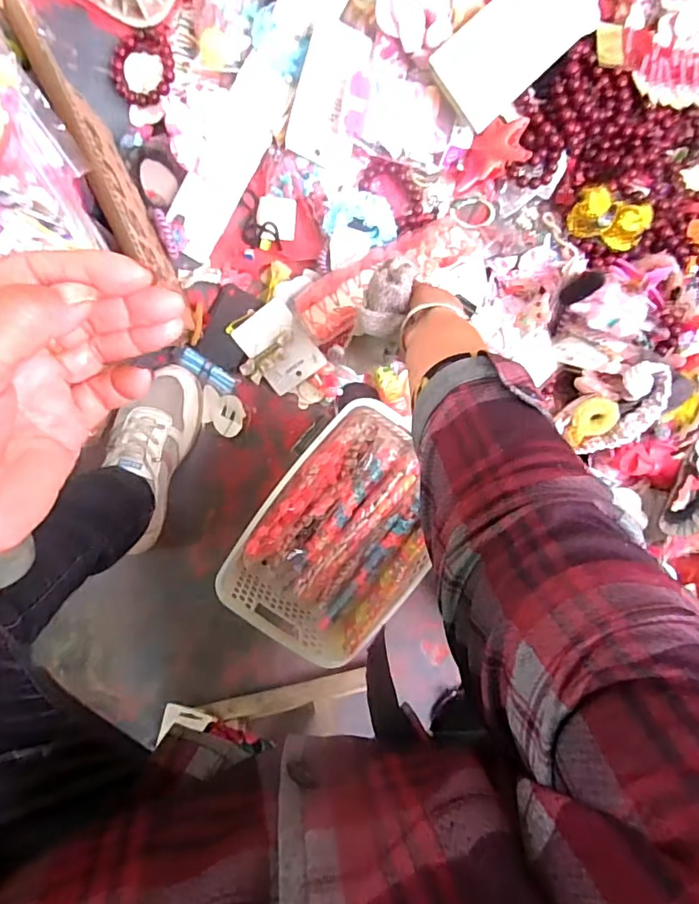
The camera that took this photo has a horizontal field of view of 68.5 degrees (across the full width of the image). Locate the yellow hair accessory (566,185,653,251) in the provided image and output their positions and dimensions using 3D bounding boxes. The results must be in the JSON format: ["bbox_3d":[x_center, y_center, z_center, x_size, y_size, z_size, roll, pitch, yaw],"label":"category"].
[{"bbox_3d":[0.313,-0.279,0.620,0.085,0.038,0.050,19,95,-5],"label":"yellow hair accessory"}]

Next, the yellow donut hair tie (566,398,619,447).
[{"bbox_3d":[0.287,-0.036,0.606,0.061,0.020,0.039,-45,97,2],"label":"yellow donut hair tie"}]

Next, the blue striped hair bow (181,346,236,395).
[{"bbox_3d":[-0.179,-0.102,0.649,0.075,0.008,0.023,35,93,-6],"label":"blue striped hair bow"}]

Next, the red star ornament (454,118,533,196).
[{"bbox_3d":[0.173,-0.356,0.624,0.059,0.023,0.100,43,134,-10],"label":"red star ornament"}]

